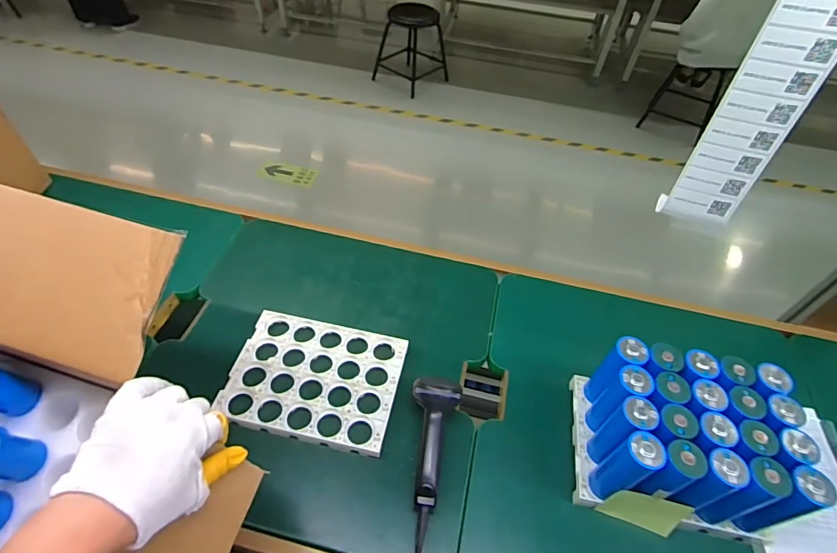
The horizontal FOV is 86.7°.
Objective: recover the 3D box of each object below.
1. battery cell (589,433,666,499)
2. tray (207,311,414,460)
[{"bbox_3d":[0.236,0.221,0.510,0.037,0.124,0.036,2,49,-3],"label":"battery cell"},{"bbox_3d":[-0.146,0.143,0.637,0.232,0.018,0.175,11,50,5],"label":"tray"}]

